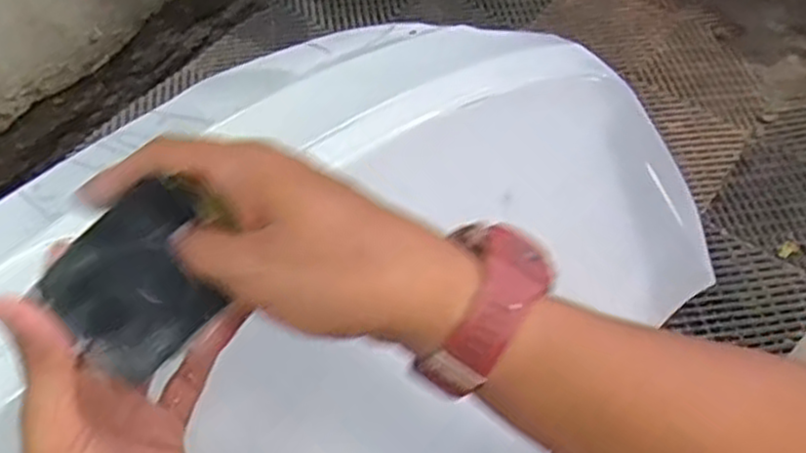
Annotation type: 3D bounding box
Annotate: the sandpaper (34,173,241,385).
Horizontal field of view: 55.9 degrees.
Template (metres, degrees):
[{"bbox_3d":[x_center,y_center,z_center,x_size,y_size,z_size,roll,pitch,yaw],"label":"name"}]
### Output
[{"bbox_3d":[-0.122,0.027,0.356,0.077,0.007,0.068,-40,100,-1],"label":"sandpaper"}]

